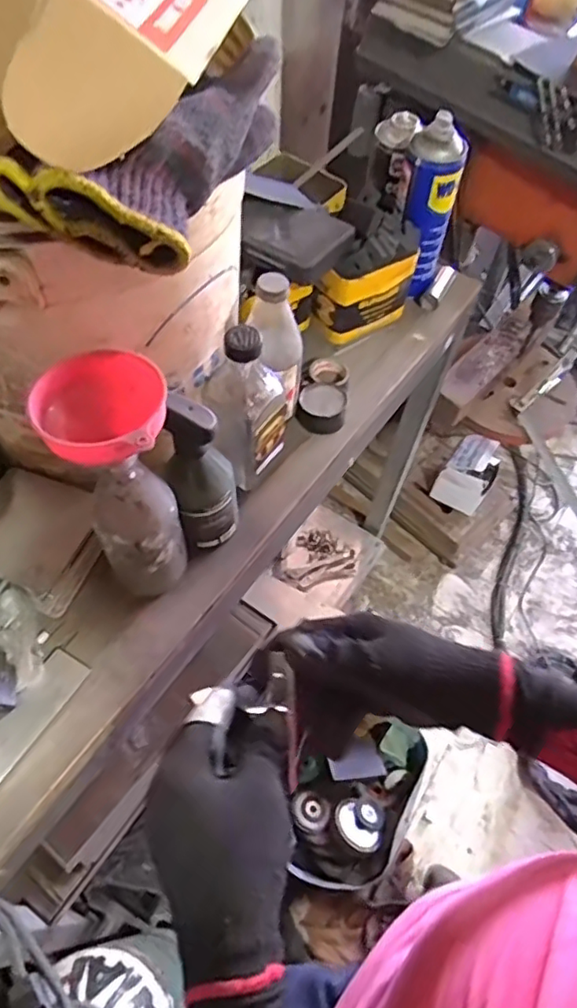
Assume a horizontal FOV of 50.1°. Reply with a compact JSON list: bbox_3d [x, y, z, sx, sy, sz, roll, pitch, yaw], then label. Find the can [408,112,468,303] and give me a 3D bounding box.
[{"bbox_3d":[0.154,-0.325,0.701,0.063,0.186,0.054,14,57,5],"label":"can"}]

